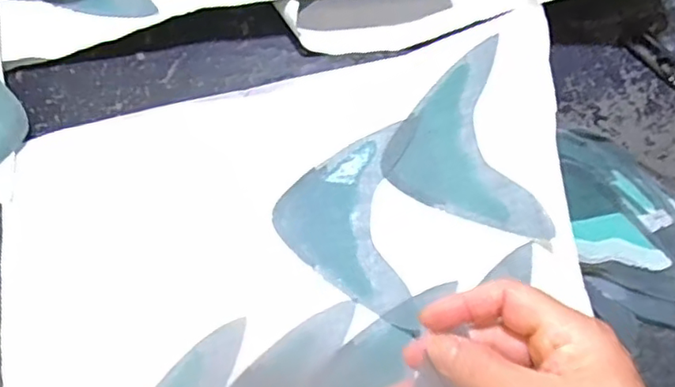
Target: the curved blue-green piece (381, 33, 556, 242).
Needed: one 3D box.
[{"bbox_3d":[0.100,-0.037,0.514,0.119,0.004,0.181,-16,66,20],"label":"curved blue-green piece"}]

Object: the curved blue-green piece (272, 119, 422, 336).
[{"bbox_3d":[0.005,0.029,0.519,0.115,0.009,0.175,-2,73,0],"label":"curved blue-green piece"}]

